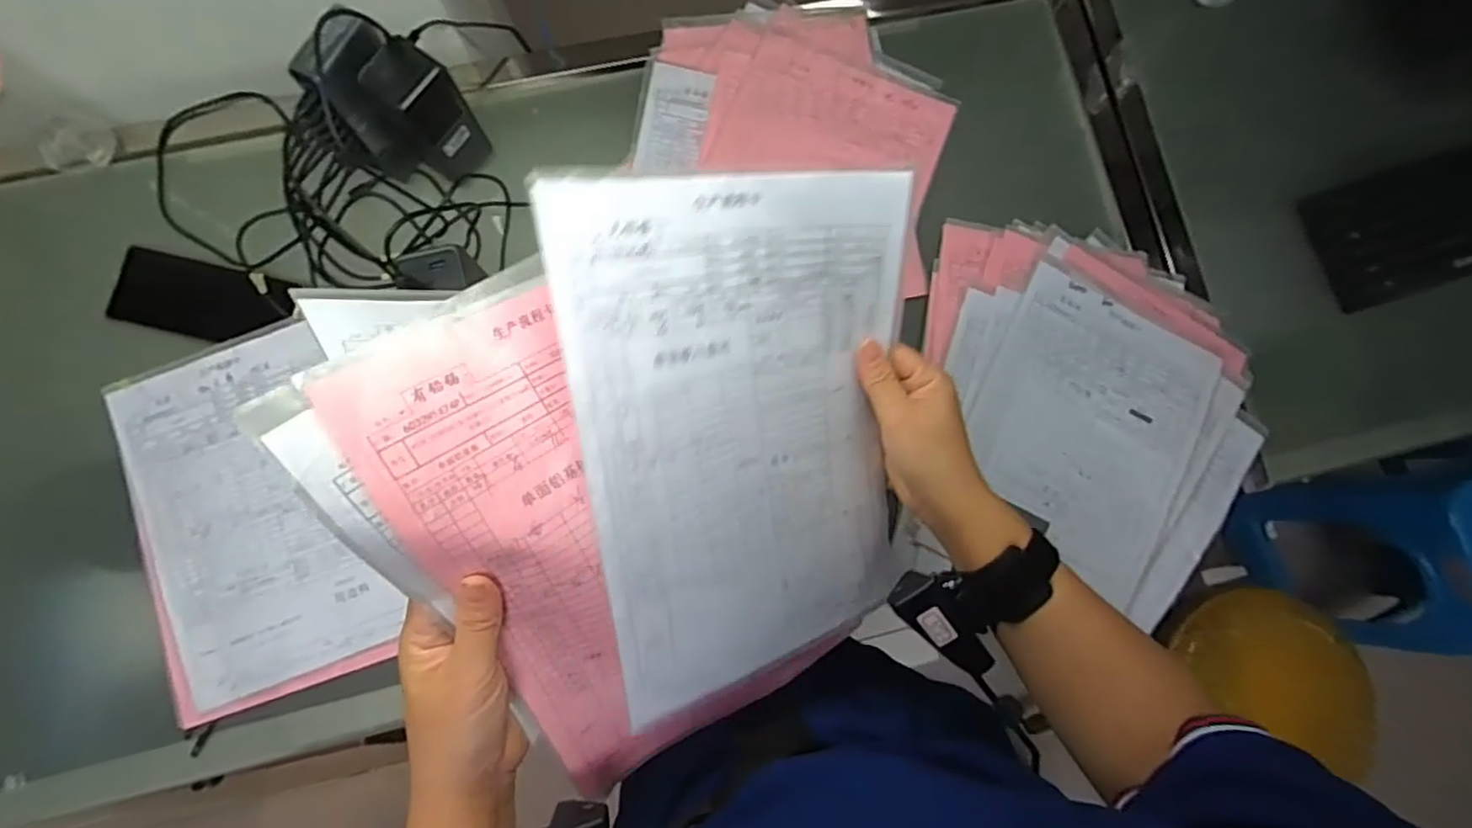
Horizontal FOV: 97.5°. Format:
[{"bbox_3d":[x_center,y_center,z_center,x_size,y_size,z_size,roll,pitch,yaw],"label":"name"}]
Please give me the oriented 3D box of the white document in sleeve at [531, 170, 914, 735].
[{"bbox_3d":[0.019,0.016,0.377,0.206,0.053,0.304,-15,106,-30],"label":"white document in sleeve"}]

